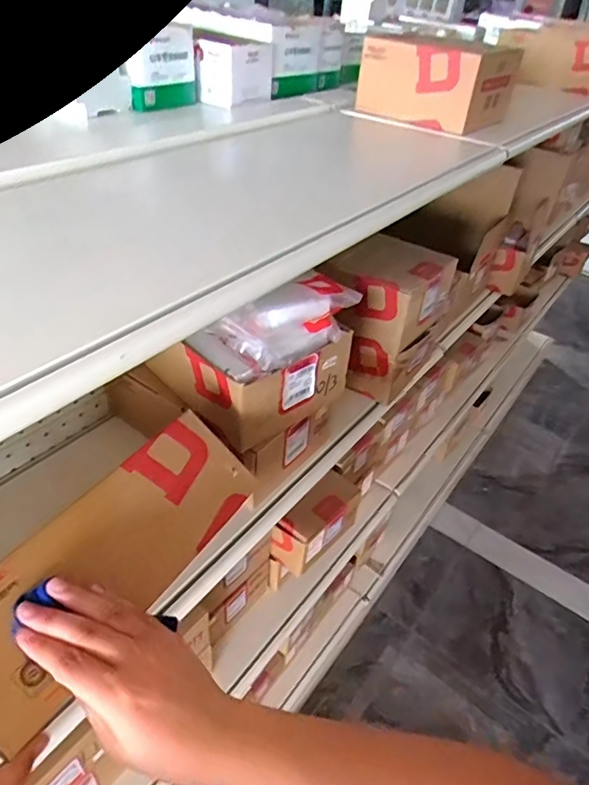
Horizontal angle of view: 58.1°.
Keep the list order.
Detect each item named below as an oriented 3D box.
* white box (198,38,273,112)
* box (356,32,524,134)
[{"bbox_3d":[-0.084,-0.478,0.793,0.062,0.076,0.103,29,45,25],"label":"white box"},{"bbox_3d":[0.216,-0.469,0.798,0.188,0.092,0.147,33,47,29],"label":"box"}]

